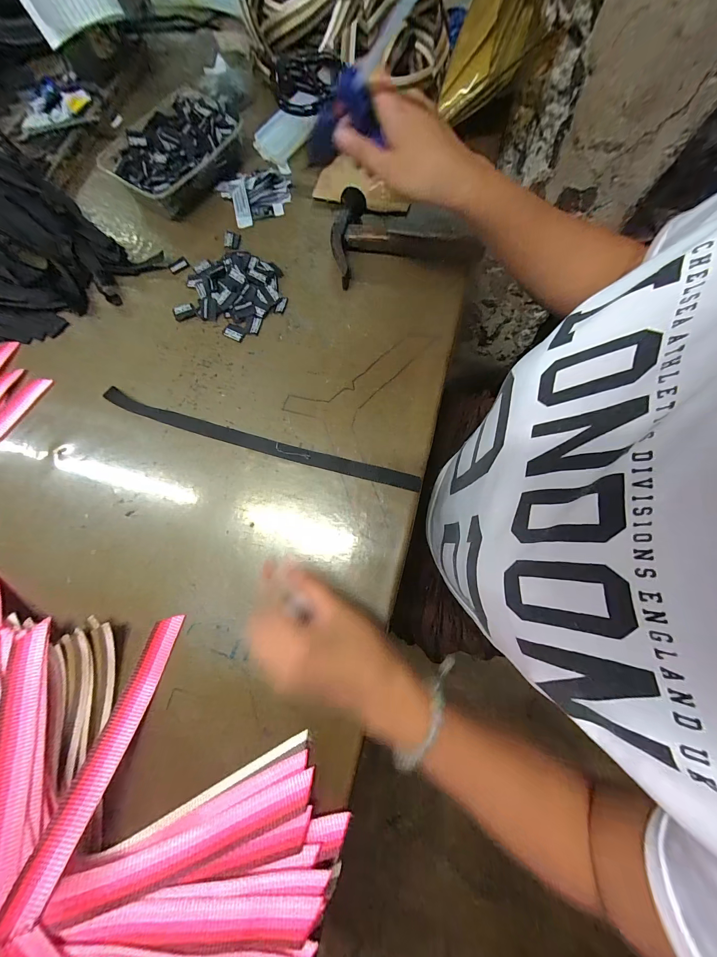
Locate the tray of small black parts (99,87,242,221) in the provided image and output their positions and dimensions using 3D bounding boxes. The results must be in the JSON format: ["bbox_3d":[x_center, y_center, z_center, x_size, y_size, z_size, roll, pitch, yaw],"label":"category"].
[{"bbox_3d":[-0.237,-0.427,0.414,0.123,0.035,0.167,34,80,8],"label":"tray of small black parts"}]

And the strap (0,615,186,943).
[{"bbox_3d":[-0.205,0.219,0.262,0.025,0.020,0.197,15,59,3],"label":"strap"}]

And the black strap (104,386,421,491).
[{"bbox_3d":[-0.111,-0.041,0.343,0.358,0.006,0.022,16,78,4],"label":"black strap"}]

